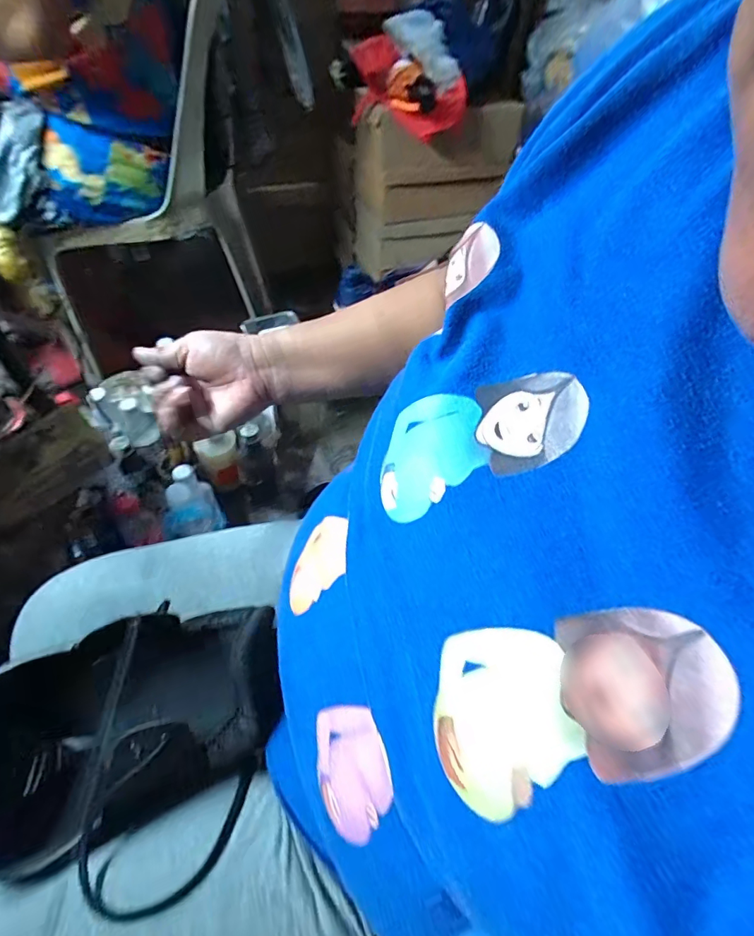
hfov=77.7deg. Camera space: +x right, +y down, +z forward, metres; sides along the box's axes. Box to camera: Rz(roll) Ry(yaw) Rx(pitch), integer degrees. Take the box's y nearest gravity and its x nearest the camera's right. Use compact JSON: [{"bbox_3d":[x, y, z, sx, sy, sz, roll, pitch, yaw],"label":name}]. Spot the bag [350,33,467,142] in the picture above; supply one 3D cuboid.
[{"bbox_3d":[0.040,-0.735,0.909,0.239,0.112,0.153,26,54,14],"label":"bag"}]

